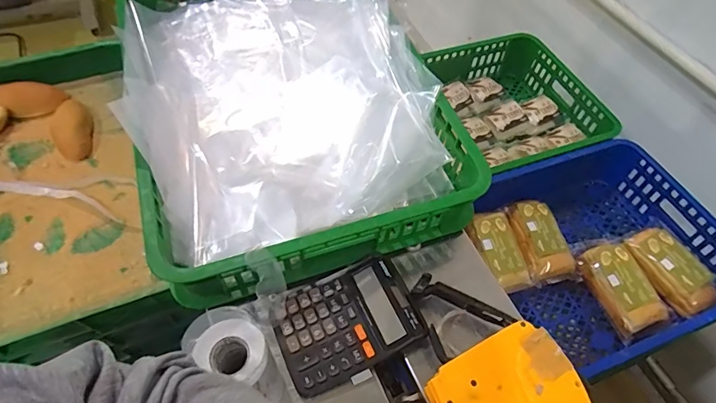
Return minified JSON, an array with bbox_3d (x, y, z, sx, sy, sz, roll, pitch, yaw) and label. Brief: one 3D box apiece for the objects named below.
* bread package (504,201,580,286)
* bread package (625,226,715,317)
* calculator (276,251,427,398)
[{"bbox_3d":[0.404,0.085,0.979,0.107,0.049,0.190,-7,56,-8],"label":"bread package"},{"bbox_3d":[0.673,0.143,0.949,0.102,0.047,0.191,-24,60,-19],"label":"bread package"},{"bbox_3d":[-0.013,0.139,0.521,0.162,0.025,0.120,-20,59,-16],"label":"calculator"}]

